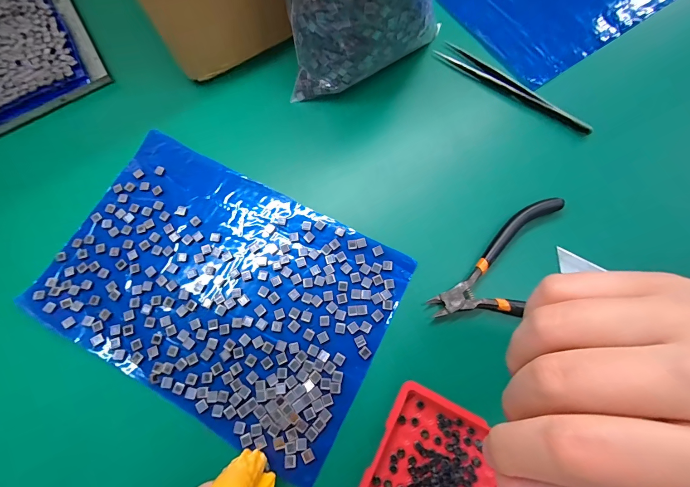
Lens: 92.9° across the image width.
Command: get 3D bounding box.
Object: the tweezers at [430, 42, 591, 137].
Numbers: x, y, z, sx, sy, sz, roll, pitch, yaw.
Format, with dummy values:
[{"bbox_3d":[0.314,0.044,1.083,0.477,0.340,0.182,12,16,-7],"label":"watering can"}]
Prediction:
[{"bbox_3d":[0.128,-0.121,0.258,0.018,0.011,0.130,-44,75,-11],"label":"tweezers"}]

